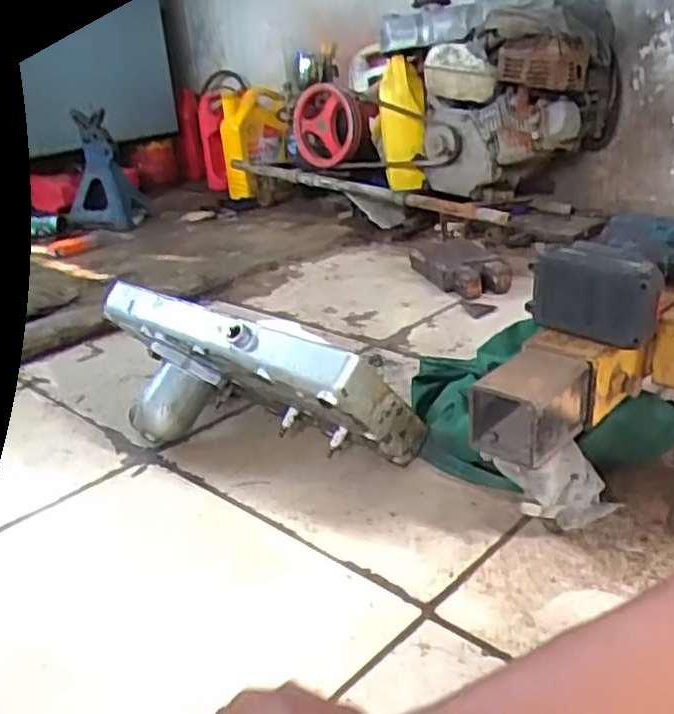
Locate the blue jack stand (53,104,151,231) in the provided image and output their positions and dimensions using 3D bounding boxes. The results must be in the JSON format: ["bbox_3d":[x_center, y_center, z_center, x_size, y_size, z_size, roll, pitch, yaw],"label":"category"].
[{"bbox_3d":[-0.591,-0.454,1.813,0.179,0.282,0.144,-2,22,3],"label":"blue jack stand"}]

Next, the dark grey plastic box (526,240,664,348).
[{"bbox_3d":[0.229,-0.056,0.659,0.119,0.075,0.039,11,27,32],"label":"dark grey plastic box"}]

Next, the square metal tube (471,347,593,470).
[{"bbox_3d":[0.167,0.041,0.639,0.070,0.072,0.098,16,30,39],"label":"square metal tube"}]

